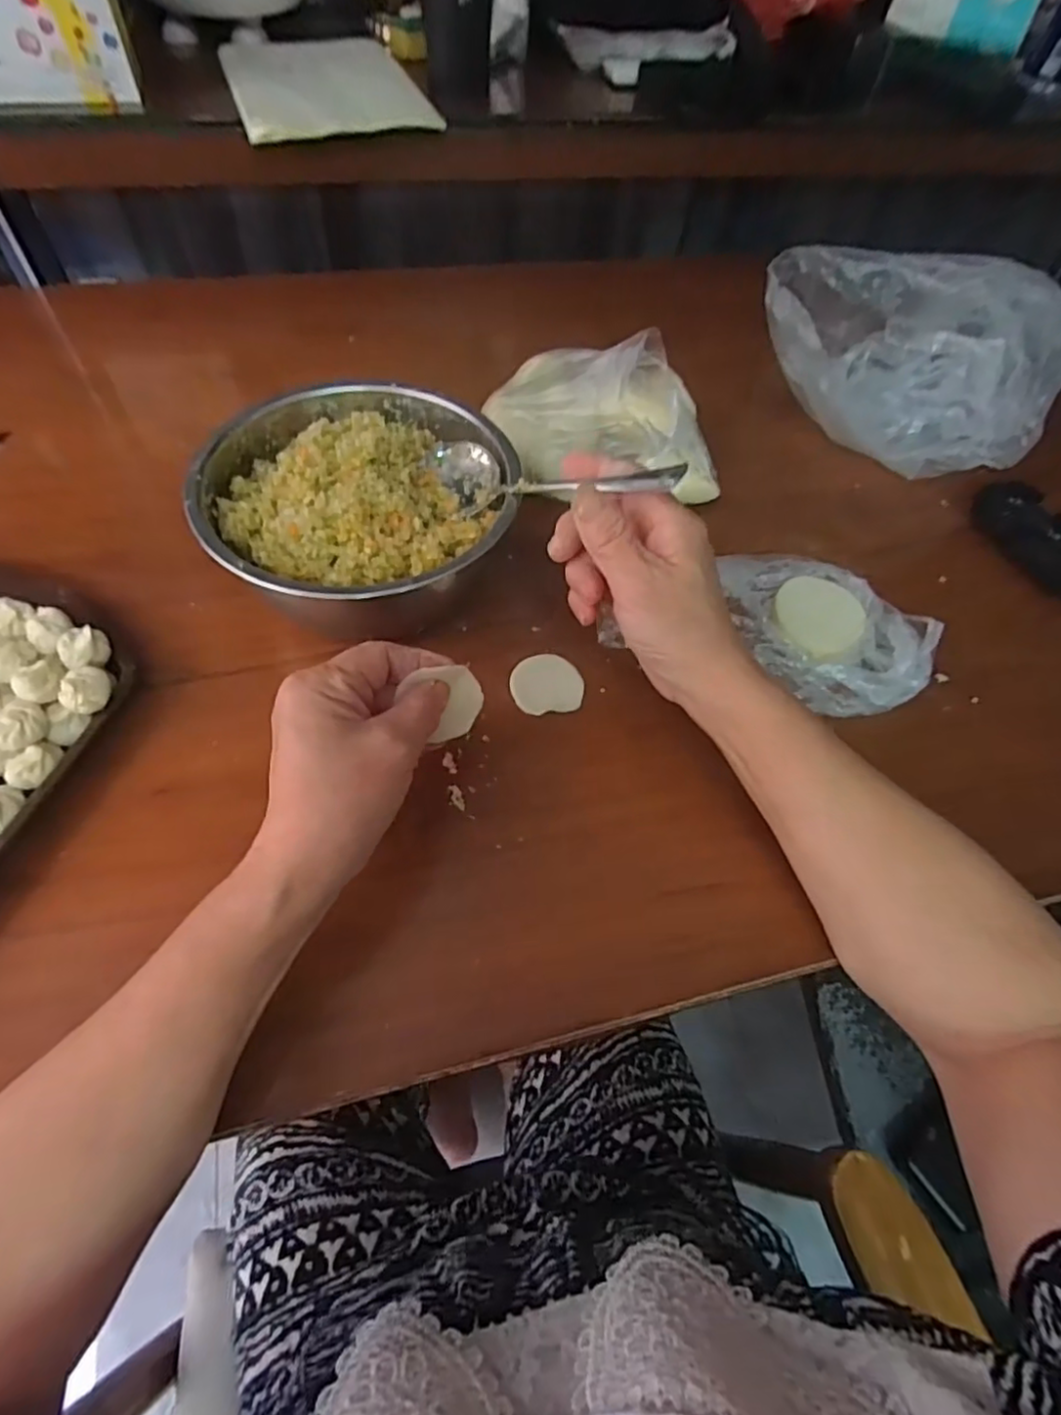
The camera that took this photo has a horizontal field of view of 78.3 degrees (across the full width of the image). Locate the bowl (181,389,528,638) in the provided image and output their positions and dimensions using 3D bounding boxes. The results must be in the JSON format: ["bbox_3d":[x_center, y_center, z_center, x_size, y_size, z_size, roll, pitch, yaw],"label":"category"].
[{"bbox_3d":[-0.105,-0.130,0.412,0.177,0.067,0.171,2,57,-3],"label":"bowl"}]

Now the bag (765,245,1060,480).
[{"bbox_3d":[0.290,-0.269,0.519,0.232,0.130,0.097,15,58,5],"label":"bag"}]

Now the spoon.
[{"bbox_3d":[0.006,-0.131,0.364,0.179,0.033,0.034,18,53,42],"label":"spoon"}]

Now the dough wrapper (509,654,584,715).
[{"bbox_3d":[0.011,-0.015,0.405,0.044,0.004,0.045,2,57,-3],"label":"dough wrapper"}]

